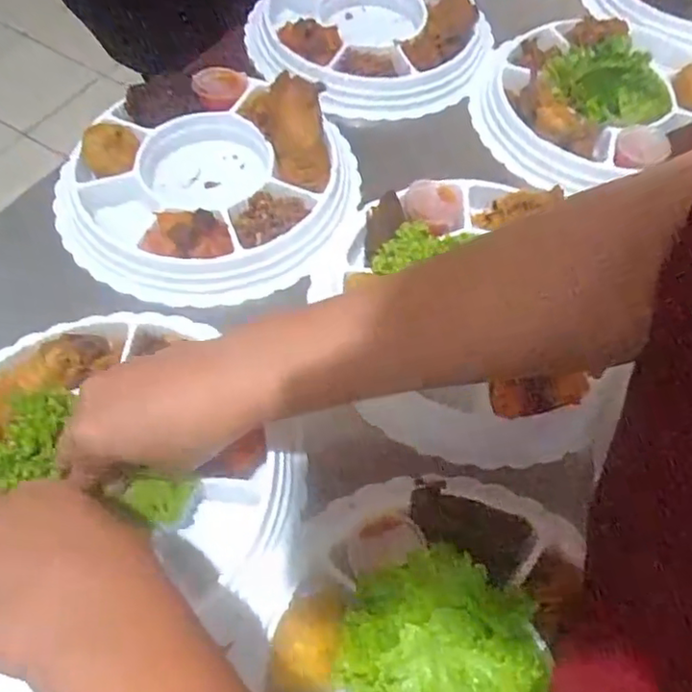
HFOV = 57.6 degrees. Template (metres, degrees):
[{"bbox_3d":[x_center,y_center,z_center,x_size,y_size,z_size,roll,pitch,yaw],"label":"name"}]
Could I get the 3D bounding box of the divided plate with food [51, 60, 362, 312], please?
[{"bbox_3d":[-0.103,-0.130,0.476,0.210,0.062,0.218,1,60,-2],"label":"divided plate with food"}]

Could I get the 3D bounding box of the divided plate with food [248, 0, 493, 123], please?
[{"bbox_3d":[0.026,-0.303,0.606,0.232,0.054,0.219,1,60,-2],"label":"divided plate with food"}]

